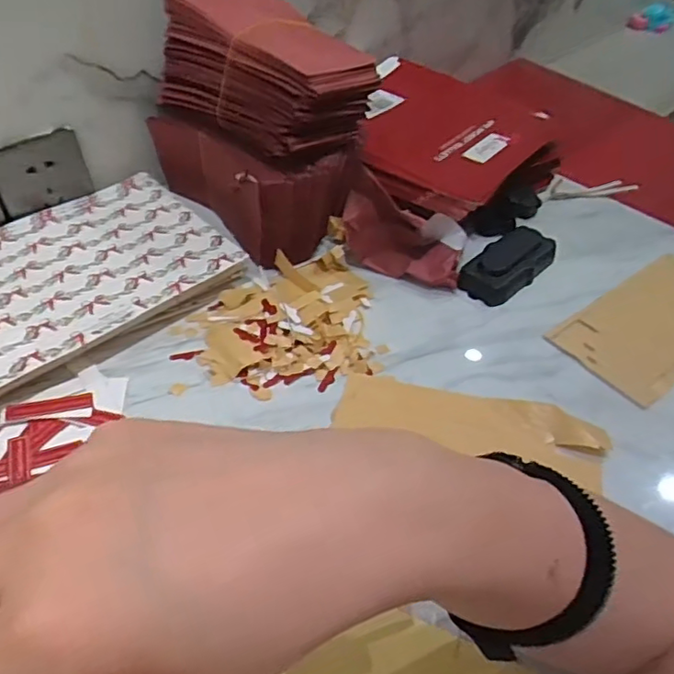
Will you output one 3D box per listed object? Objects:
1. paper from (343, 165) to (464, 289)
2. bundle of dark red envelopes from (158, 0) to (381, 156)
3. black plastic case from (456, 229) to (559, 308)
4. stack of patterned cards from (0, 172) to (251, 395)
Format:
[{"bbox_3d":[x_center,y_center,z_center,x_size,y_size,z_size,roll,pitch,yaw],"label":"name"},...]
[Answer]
[{"bbox_3d":[0.060,-0.098,0.560,0.121,0.066,0.052,19,49,15],"label":"paper"},{"bbox_3d":[-0.065,-0.243,0.529,0.185,0.091,0.107,35,55,27],"label":"bundle of dark red envelopes"},{"bbox_3d":[0.163,-0.070,0.572,0.104,0.029,0.051,-34,56,-29],"label":"black plastic case"},{"bbox_3d":[-0.237,-0.050,0.527,0.270,0.028,0.194,-33,56,-29],"label":"stack of patterned cards"}]

